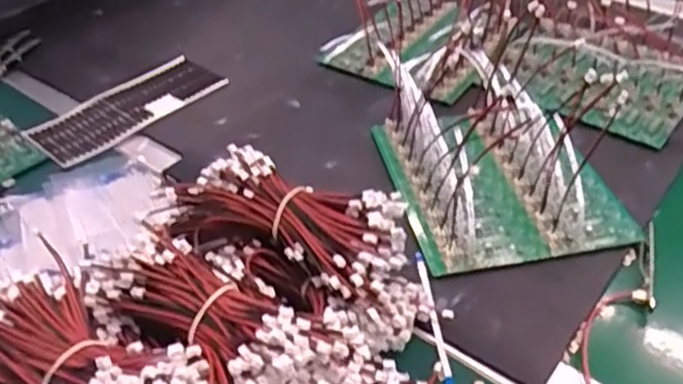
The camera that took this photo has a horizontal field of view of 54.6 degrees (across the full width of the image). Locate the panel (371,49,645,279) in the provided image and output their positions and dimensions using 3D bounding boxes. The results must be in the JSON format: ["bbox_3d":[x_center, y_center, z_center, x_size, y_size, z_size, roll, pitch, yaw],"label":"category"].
[{"bbox_3d":[0.126,-0.044,0.585,0.175,0.078,0.242,-14,40,-8],"label":"panel"}]

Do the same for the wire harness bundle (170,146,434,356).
[{"bbox_3d":[-0.030,0.032,0.466,0.188,0.070,0.088,17,48,20],"label":"wire harness bundle"}]

